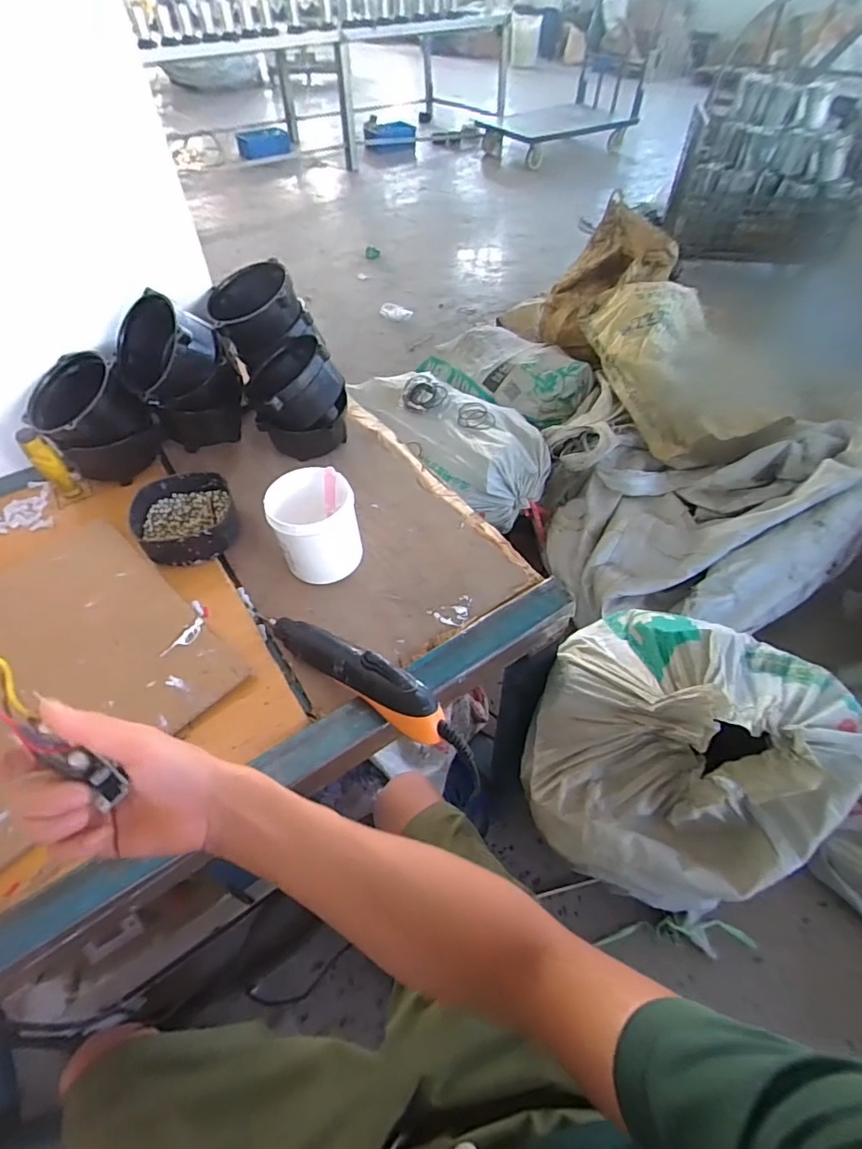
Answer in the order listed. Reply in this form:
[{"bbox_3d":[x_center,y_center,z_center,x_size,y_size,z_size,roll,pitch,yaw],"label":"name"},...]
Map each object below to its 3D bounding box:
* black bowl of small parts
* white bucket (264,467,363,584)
[{"bbox_3d":[-0.307,-0.067,0.672,0.117,0.046,0.124,-1,51,1],"label":"black bowl of small parts"},{"bbox_3d":[-0.135,-0.054,0.627,0.091,0.105,0.094,-1,51,1],"label":"white bucket"}]

